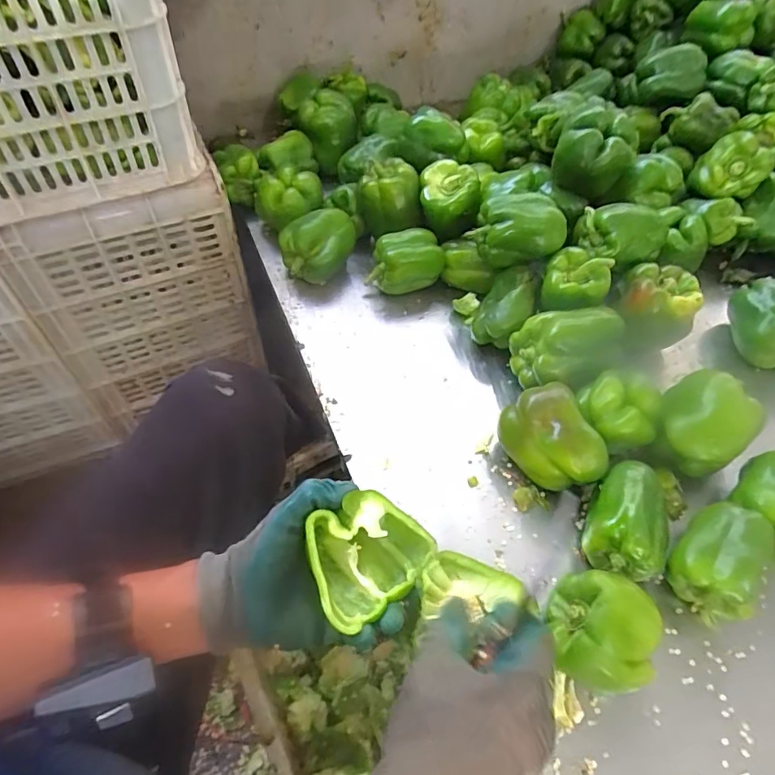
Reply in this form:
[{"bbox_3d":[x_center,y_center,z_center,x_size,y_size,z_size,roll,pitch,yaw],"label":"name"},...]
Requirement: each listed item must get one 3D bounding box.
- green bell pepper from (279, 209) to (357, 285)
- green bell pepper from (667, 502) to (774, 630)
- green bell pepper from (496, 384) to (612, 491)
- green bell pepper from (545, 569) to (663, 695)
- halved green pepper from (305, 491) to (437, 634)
[{"bbox_3d":[-0.090,-0.185,0.694,0.098,0.078,0.067,-25,58,-20],"label":"green bell pepper"},{"bbox_3d":[0.302,0.155,0.458,0.093,0.063,0.077,-32,60,-24],"label":"green bell pepper"},{"bbox_3d":[0.167,0.054,0.520,0.071,0.066,0.107,-23,57,-18],"label":"green bell pepper"},{"bbox_3d":[0.176,0.202,0.421,0.080,0.066,0.077,1,53,-2],"label":"green bell pepper"},{"bbox_3d":[-0.017,0.137,0.422,0.098,0.048,0.085,-28,59,-21],"label":"halved green pepper"}]

